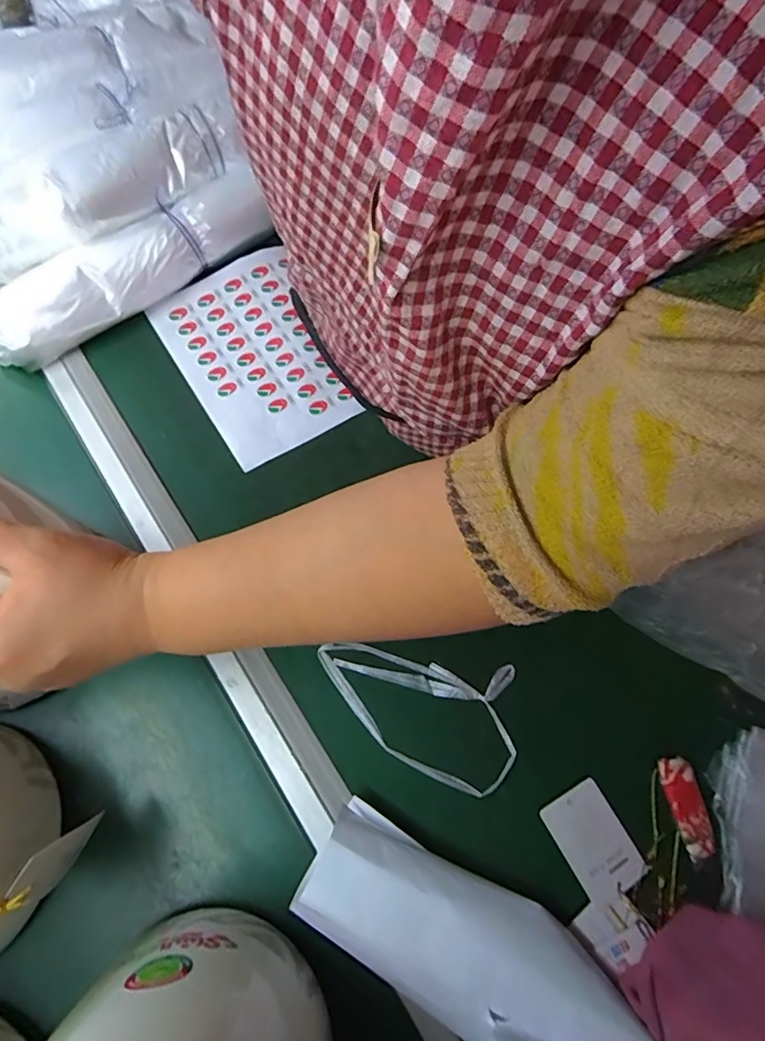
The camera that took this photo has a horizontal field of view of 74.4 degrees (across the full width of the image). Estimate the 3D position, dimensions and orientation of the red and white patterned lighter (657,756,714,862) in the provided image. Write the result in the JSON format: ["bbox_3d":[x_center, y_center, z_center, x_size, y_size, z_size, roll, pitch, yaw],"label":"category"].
[{"bbox_3d":[0.230,0.213,0.376,0.025,0.007,0.065,-10,69,-5],"label":"red and white patterned lighter"}]

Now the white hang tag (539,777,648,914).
[{"bbox_3d":[0.155,0.235,0.370,0.049,0.006,0.070,-27,70,-15],"label":"white hang tag"}]

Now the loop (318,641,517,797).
[{"bbox_3d":[0.025,0.157,0.403,0.156,0.018,0.096,7,68,1],"label":"loop"}]

